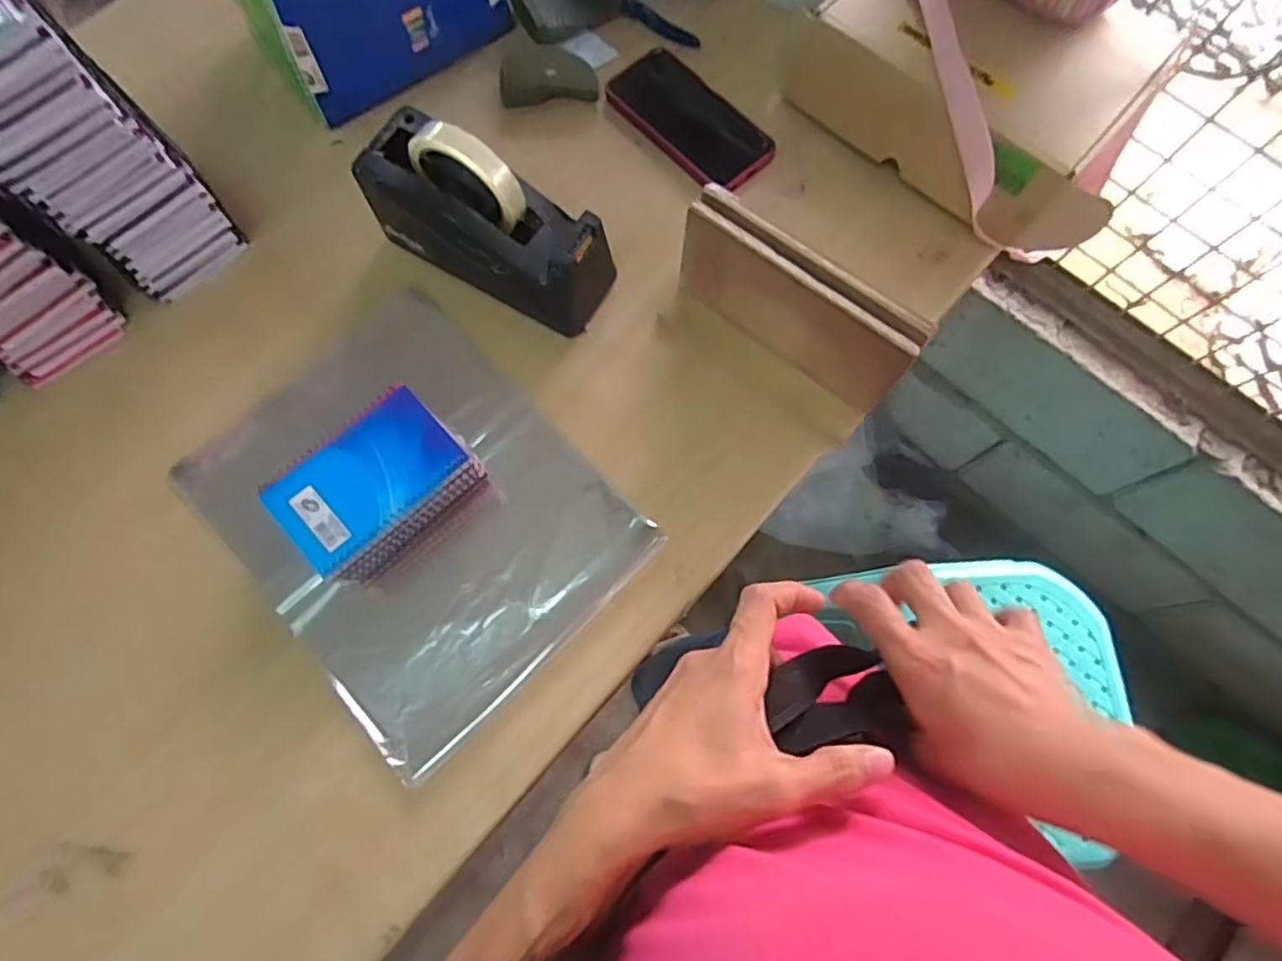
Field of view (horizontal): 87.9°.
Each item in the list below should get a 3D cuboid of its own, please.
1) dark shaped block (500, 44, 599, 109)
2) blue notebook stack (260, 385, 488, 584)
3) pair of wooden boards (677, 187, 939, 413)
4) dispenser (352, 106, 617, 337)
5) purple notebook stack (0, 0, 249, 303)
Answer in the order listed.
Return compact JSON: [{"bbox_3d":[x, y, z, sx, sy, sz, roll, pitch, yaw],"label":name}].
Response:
[{"bbox_3d":[-0.092,-0.396,0.655,0.096,0.035,0.061,-6,74,-2],"label":"dark shaped block"},{"bbox_3d":[-0.195,0.006,0.506,0.130,0.067,0.093,-40,78,-11],"label":"blue notebook stack"},{"bbox_3d":[0.116,-0.135,0.508,0.190,0.092,0.031,38,78,10],"label":"pair of wooden boards"},{"bbox_3d":[-0.129,-0.215,0.551,0.208,0.129,0.077,30,76,8],"label":"dispenser"},{"bbox_3d":[-0.411,-0.242,0.484,0.092,0.248,0.099,-43,79,-11],"label":"purple notebook stack"}]

